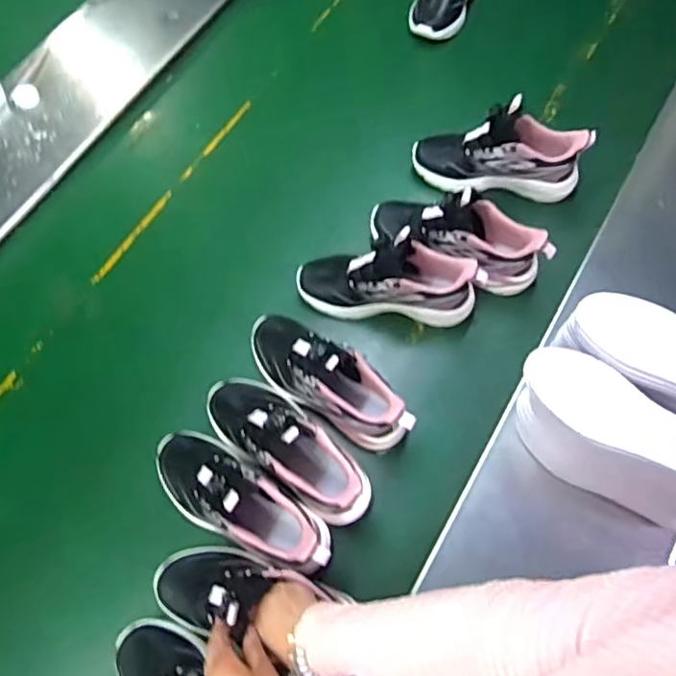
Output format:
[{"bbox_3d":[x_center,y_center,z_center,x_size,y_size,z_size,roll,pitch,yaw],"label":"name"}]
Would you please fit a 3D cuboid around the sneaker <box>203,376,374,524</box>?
[{"bbox_3d":[-0.068,0.120,0.738,0.251,0.128,0.090,37,73,18],"label":"sneaker"}]

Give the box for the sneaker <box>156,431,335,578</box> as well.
[{"bbox_3d":[-0.125,0.192,0.707,0.255,0.128,0.095,34,72,17],"label":"sneaker"}]

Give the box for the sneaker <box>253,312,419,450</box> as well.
[{"bbox_3d":[-0.017,0.048,0.780,0.251,0.123,0.083,33,72,17],"label":"sneaker"}]

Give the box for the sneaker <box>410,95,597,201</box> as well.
[{"bbox_3d":[0.236,-0.274,0.887,0.244,0.137,0.091,3,66,5],"label":"sneaker"}]

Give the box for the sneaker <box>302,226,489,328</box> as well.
[{"bbox_3d":[0.068,-0.076,0.838,0.249,0.139,0.080,5,66,6],"label":"sneaker"}]

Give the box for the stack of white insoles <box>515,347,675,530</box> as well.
[{"bbox_3d":[0.306,0.115,0.673,0.236,0.142,0.080,35,73,17],"label":"stack of white insoles"}]

